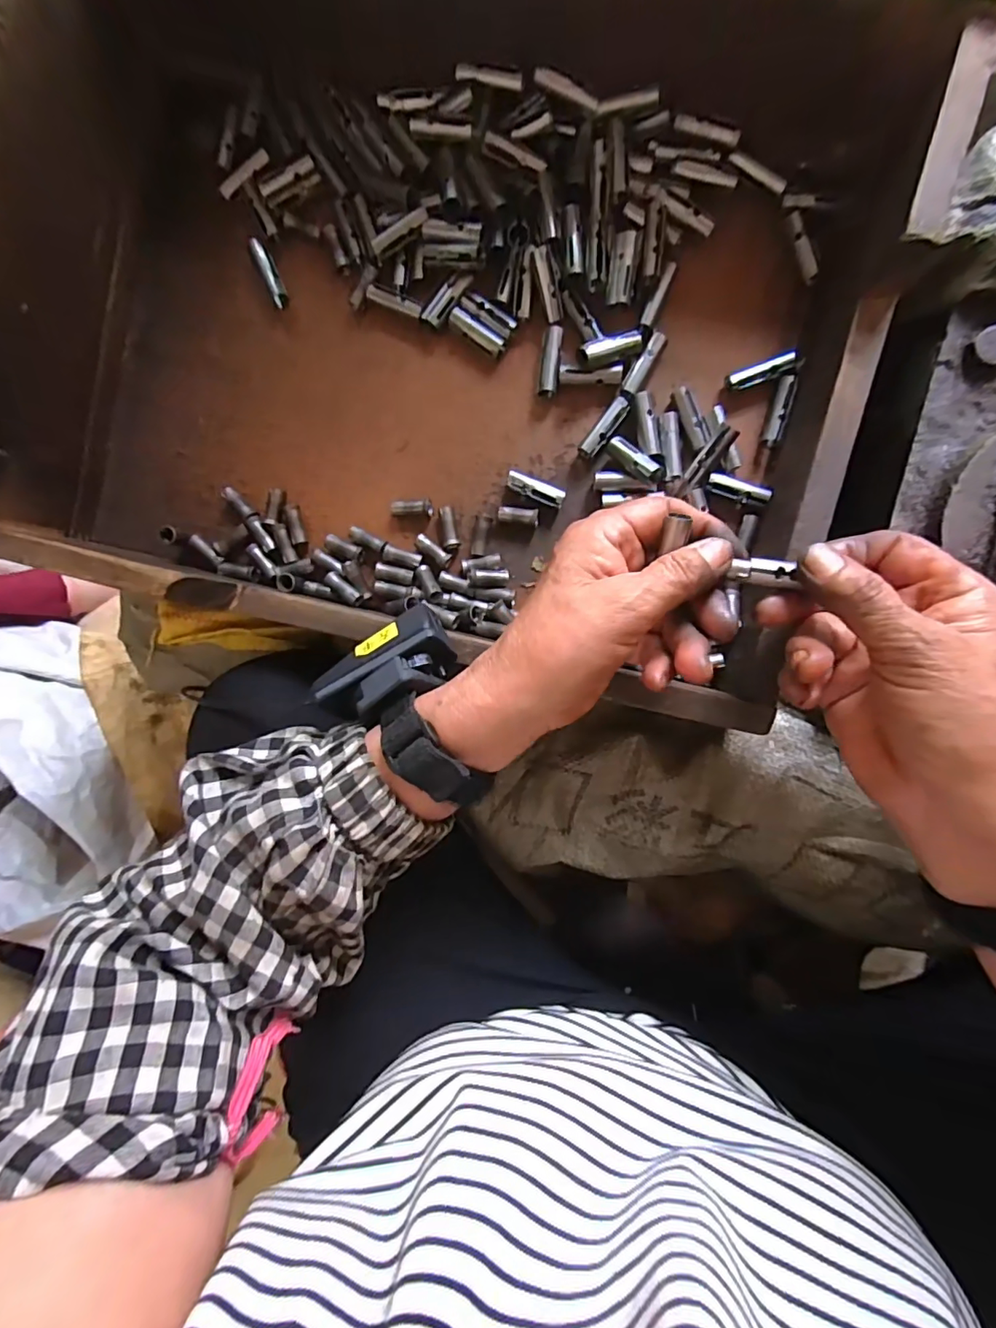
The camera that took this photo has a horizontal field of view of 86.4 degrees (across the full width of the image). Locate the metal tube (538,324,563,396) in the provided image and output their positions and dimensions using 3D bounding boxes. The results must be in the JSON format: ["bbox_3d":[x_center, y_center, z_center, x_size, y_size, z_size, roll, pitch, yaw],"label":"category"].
[{"bbox_3d":[0.032,-0.182,0.317,0.011,0.007,0.039,8,98,5],"label":"metal tube"}]

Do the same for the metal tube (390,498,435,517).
[{"bbox_3d":[-0.054,-0.098,0.333,0.026,0.008,0.009,-2,97,-7],"label":"metal tube"}]

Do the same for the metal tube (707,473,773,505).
[{"bbox_3d":[0.142,-0.103,0.313,0.036,0.012,0.013,15,98,4],"label":"metal tube"}]

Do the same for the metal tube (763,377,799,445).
[{"bbox_3d":[0.163,-0.147,0.306,0.009,0.011,0.035,13,98,4],"label":"metal tube"}]

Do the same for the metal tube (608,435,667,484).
[{"bbox_3d":[0.081,-0.120,0.310,0.012,0.011,0.040,-45,66,9],"label":"metal tube"}]

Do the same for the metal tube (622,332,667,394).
[{"bbox_3d":[0.086,-0.177,0.313,0.008,0.010,0.036,31,99,1],"label":"metal tube"}]

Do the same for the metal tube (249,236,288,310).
[{"bbox_3d":[-0.144,-0.246,0.332,0.009,0.008,0.039,-19,95,8],"label":"metal tube"}]

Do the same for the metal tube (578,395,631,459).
[{"bbox_3d":[0.064,-0.141,0.317,0.012,0.009,0.037,39,99,0],"label":"metal tube"}]

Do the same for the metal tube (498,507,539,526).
[{"bbox_3d":[0.013,-0.092,0.328,0.024,0.009,0.009,8,98,5],"label":"metal tube"}]

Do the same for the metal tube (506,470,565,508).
[{"bbox_3d":[0.024,-0.107,0.326,0.036,0.012,0.011,25,99,2],"label":"metal tube"}]

